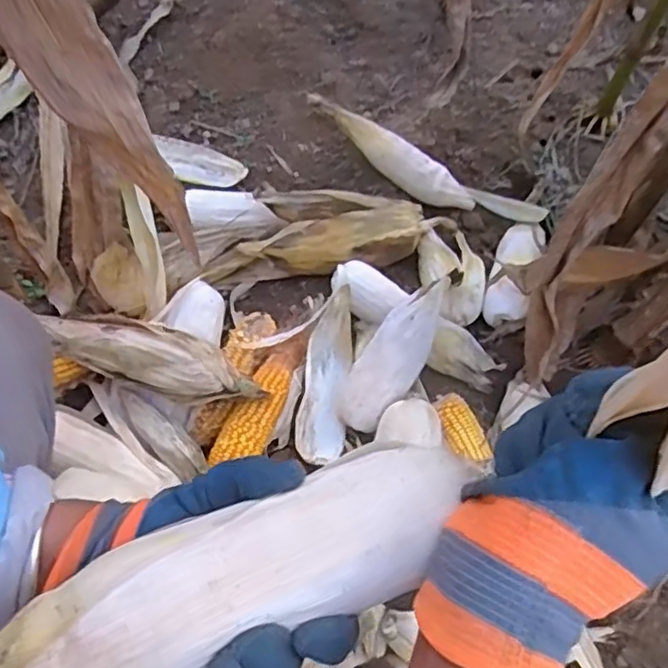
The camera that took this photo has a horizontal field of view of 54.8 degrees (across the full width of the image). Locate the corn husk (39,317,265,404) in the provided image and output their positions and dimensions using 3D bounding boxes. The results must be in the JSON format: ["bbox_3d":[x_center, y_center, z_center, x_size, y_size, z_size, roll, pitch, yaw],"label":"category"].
[{"bbox_3d":[-0.192,0.027,0.699,0.235,0.057,0.067,17,65,3],"label":"corn husk"}]

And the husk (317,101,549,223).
[{"bbox_3d":[0.076,-0.238,0.855,0.251,0.033,0.051,34,68,-6],"label":"husk"}]

